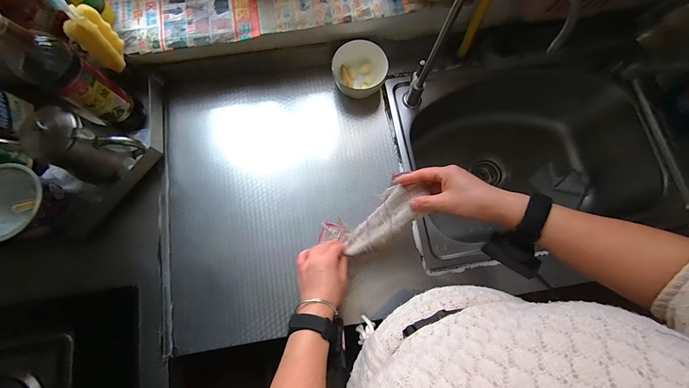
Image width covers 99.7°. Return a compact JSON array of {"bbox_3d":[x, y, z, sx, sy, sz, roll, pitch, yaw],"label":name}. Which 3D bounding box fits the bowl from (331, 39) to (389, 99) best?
[{"bbox_3d":[0.028,-0.267,0.618,0.114,0.065,0.118,0,77,-1],"label":"bowl"}]

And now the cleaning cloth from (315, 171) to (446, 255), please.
[{"bbox_3d":[0.051,0.050,0.504,0.219,0.052,0.082,-33,77,31],"label":"cleaning cloth"}]

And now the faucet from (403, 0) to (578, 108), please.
[{"bbox_3d":[0.214,-0.226,0.476,0.163,0.318,0.052,20,77,3],"label":"faucet"}]

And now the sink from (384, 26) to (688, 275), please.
[{"bbox_3d":[0.404,-0.079,0.735,0.590,0.267,0.442,-10,77,-4],"label":"sink"}]

